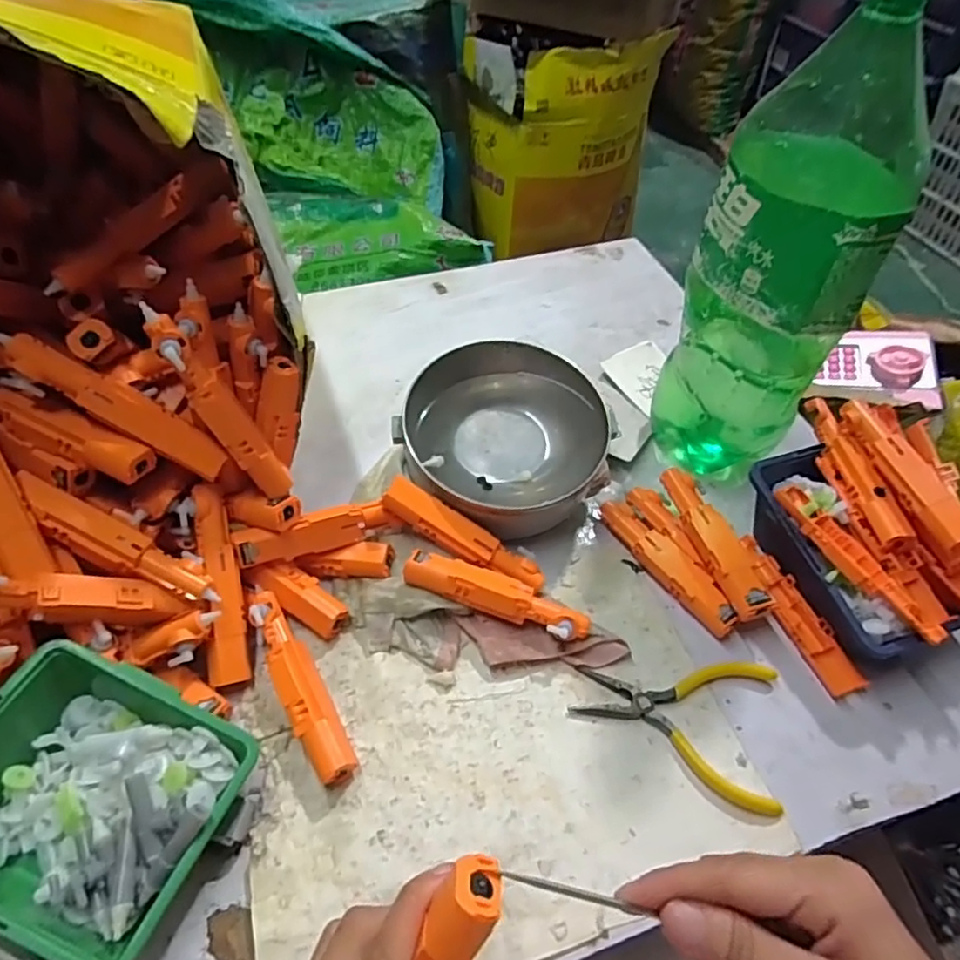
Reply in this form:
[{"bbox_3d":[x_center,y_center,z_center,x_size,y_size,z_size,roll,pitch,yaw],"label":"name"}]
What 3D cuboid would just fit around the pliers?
[{"bbox_3d":[0.119,0.137,0.385,0.118,0.010,0.087,13,51,12],"label":"pliers"}]

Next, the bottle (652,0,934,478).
[{"bbox_3d":[0.193,-0.129,0.421,0.100,0.325,0.099,22,51,16],"label":"bottle"}]

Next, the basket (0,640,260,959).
[{"bbox_3d":[-0.189,0.153,0.309,0.125,0.056,0.111,18,50,13],"label":"basket"}]

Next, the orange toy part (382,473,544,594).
[{"bbox_3d":[-0.010,0.039,0.428,0.119,0.020,0.023,31,56,-4],"label":"orange toy part"}]

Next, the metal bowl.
[{"bbox_3d":[0.018,-0.032,0.471,0.136,0.071,0.133,0,49,0],"label":"metal bowl"}]

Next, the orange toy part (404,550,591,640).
[{"bbox_3d":[0.010,0.078,0.415,0.120,0.028,0.029,11,50,10],"label":"orange toy part"}]

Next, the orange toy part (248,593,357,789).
[{"bbox_3d":[-0.107,0.118,0.375,0.024,0.024,0.119,-25,53,-20],"label":"orange toy part"}]

